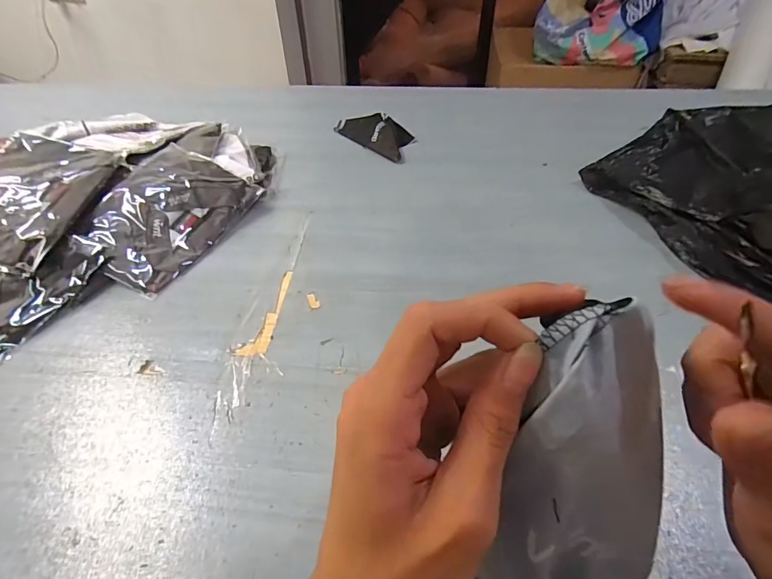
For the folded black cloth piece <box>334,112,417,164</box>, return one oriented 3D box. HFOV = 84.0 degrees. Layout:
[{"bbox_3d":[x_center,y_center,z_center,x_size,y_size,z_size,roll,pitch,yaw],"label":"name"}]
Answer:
[{"bbox_3d":[-0.022,-0.344,0.935,0.110,0.016,0.238,-32,53,-27],"label":"folded black cloth piece"}]

